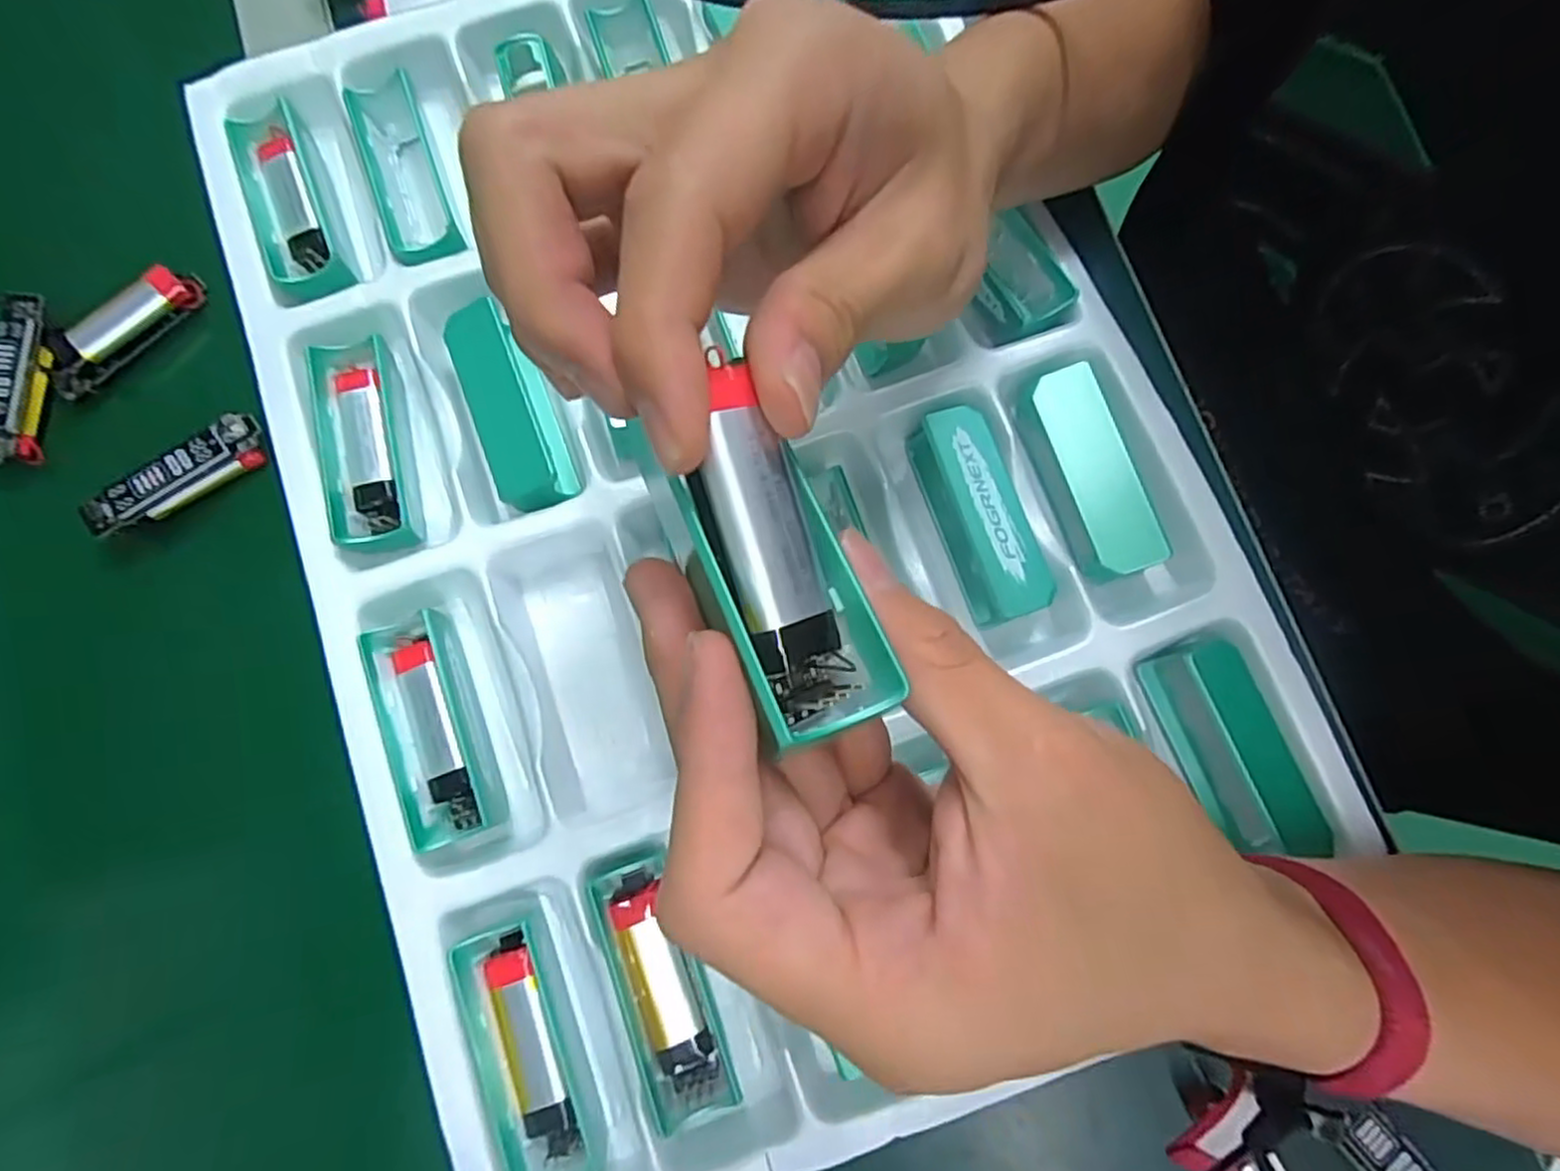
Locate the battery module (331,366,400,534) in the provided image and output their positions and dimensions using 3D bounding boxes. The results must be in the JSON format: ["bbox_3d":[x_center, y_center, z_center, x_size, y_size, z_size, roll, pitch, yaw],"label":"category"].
[{"bbox_3d":[-0.156,-0.053,0.278,0.017,0.010,0.066,-16,79,-3],"label":"battery module"}]

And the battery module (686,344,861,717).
[{"bbox_3d":[-0.003,-0.008,0.132,0.018,0.010,0.066,-17,95,-3],"label":"battery module"}]

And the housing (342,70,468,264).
[{"bbox_3d":[-0.152,-0.164,0.303,0.028,0.033,0.082,-21,79,-4],"label":"housing"}]

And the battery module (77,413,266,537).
[{"bbox_3d":[-0.237,-0.043,0.287,0.067,0.015,0.017,-37,81,-7],"label":"battery module"}]

